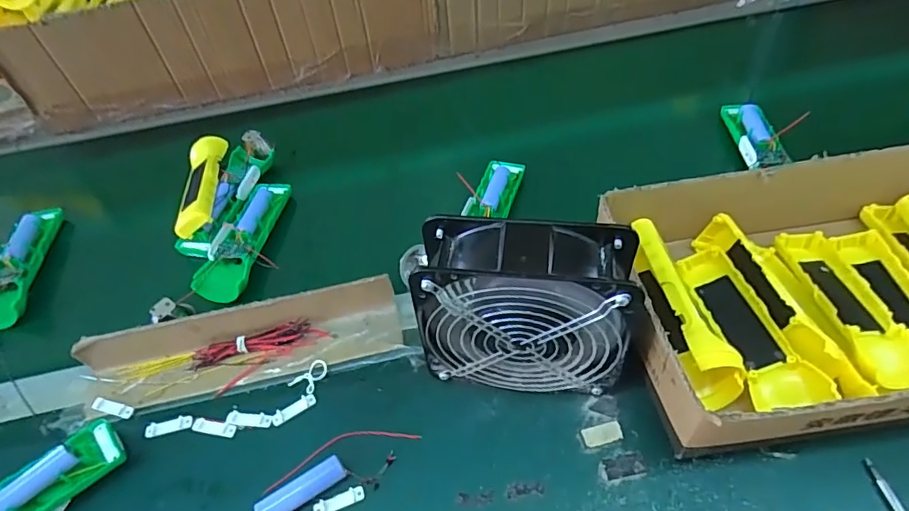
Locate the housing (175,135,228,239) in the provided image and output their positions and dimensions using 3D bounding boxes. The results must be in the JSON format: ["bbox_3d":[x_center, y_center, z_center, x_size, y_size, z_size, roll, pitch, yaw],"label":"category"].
[{"bbox_3d":[-0.298,-0.086,0.613,0.043,0.024,0.161,-12,51,-3],"label":"housing"}]

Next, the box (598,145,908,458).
[{"bbox_3d":[0.360,0.014,0.428,0.443,0.078,0.222,-10,51,-2],"label":"box"}]

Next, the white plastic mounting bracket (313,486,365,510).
[{"bbox_3d":[-0.085,0.181,0.388,0.038,0.005,0.010,-21,52,-11],"label":"white plastic mounting bracket"}]

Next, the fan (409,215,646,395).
[{"bbox_3d":[0.056,0.043,0.393,0.155,0.146,0.067,4,52,10],"label":"fan"}]

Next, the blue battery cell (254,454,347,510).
[{"bbox_3d":[-0.112,0.172,0.386,0.065,0.017,0.018,-29,54,-17],"label":"blue battery cell"}]

